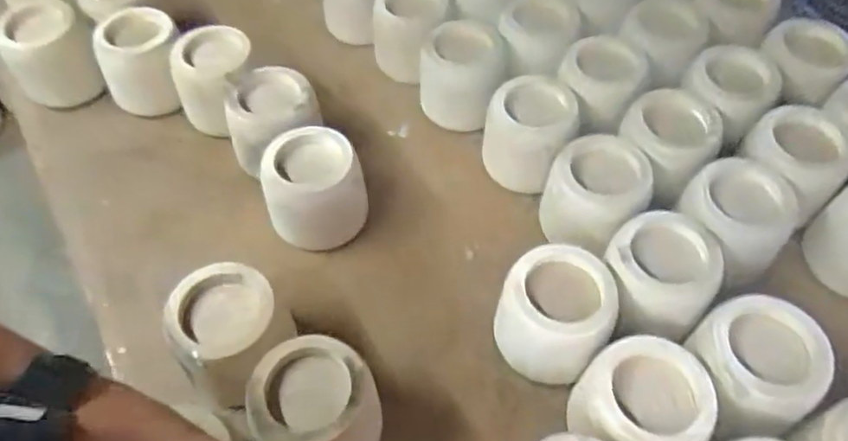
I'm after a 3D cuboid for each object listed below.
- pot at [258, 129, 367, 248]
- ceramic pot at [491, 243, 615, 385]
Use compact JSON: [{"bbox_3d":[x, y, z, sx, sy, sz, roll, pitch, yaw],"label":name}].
[{"bbox_3d":[-0.151,-0.046,0.869,0.130,0.128,0.121,-1,54,1],"label":"pot"},{"bbox_3d":[0.156,0.116,0.748,0.126,0.127,0.126,-1,54,1],"label":"ceramic pot"}]

